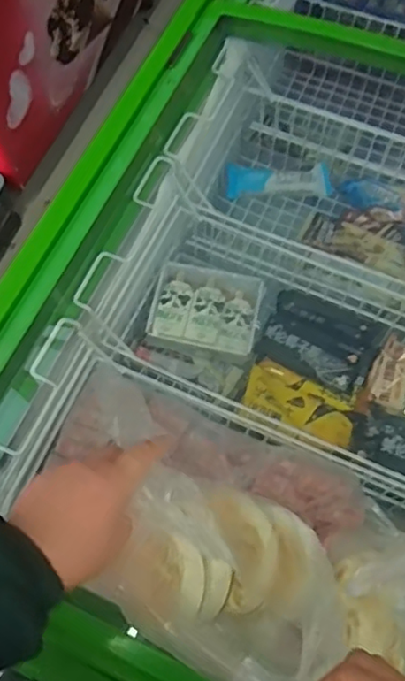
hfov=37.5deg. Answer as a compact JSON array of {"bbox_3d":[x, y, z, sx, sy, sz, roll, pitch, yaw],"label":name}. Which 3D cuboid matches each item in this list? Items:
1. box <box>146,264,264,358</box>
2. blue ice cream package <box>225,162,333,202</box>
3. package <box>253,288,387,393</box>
[{"bbox_3d":[0.007,-0.048,0.965,0.169,0.055,0.152,9,67,4],"label":"box"},{"bbox_3d":[0.145,-0.305,1.133,0.199,0.047,0.052,-7,67,-3],"label":"blue ice cream package"},{"bbox_3d":[0.194,0.006,0.985,0.185,0.041,0.134,22,69,9],"label":"package"}]

